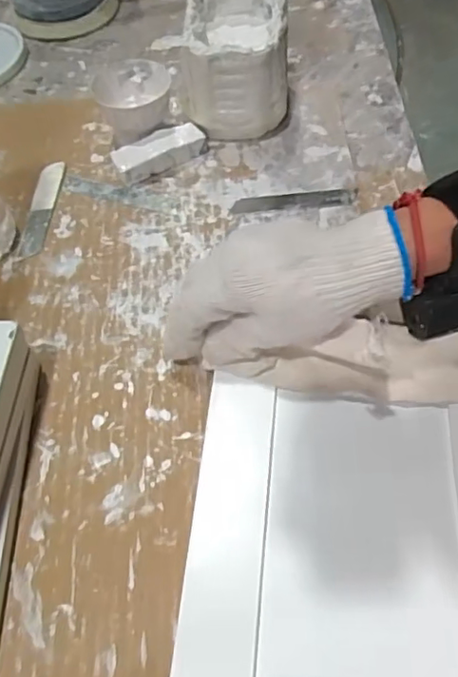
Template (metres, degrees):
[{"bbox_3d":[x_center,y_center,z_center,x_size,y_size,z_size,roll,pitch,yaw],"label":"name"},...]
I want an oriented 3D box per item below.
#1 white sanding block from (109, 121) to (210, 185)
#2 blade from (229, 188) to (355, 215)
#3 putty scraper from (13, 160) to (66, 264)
[{"bbox_3d":[-0.056,-0.152,0.458,0.075,0.023,0.025,-26,59,-11],"label":"white sanding block"},{"bbox_3d":[0.050,-0.107,0.437,0.096,0.004,0.016,-7,57,1],"label":"blade"},{"bbox_3d":[-0.149,-0.103,0.441,0.019,0.006,0.101,0,58,5],"label":"putty scraper"}]

